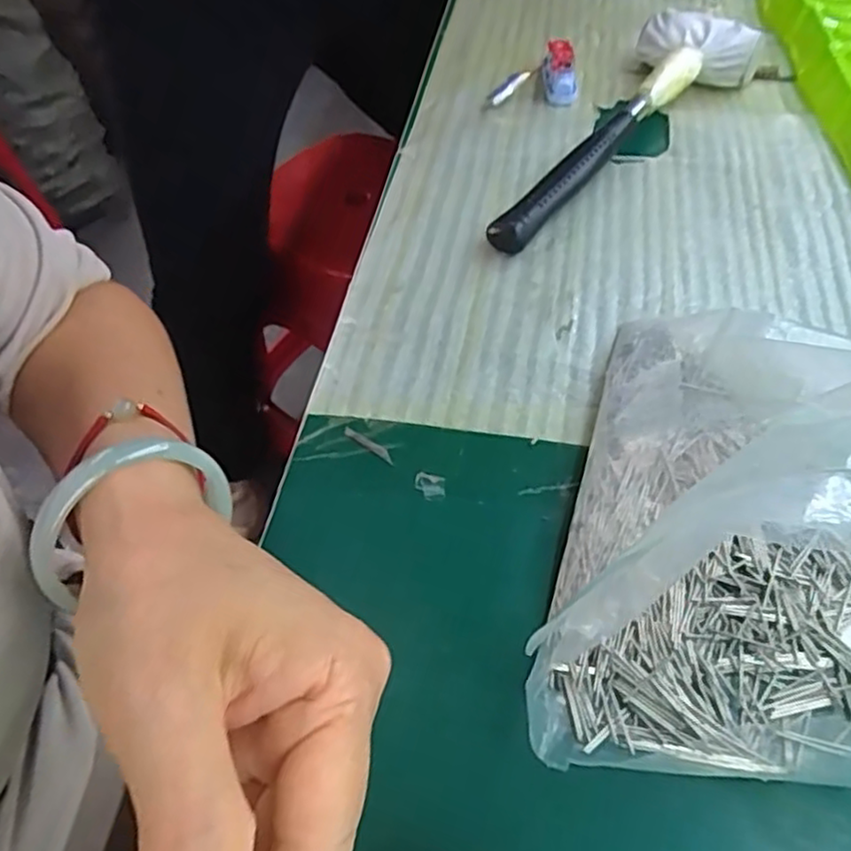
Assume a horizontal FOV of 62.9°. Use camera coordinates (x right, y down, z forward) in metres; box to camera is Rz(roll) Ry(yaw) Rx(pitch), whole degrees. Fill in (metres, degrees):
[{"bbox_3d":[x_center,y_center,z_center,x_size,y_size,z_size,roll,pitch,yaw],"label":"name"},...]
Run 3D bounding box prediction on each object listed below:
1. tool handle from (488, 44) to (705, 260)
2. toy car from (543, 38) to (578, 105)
[{"bbox_3d":[0.105,-0.169,0.416,0.020,0.032,0.203,32,62,25],"label":"tool handle"},{"bbox_3d":[0.092,-0.243,0.476,0.020,0.014,0.049,-3,75,3],"label":"toy car"}]

